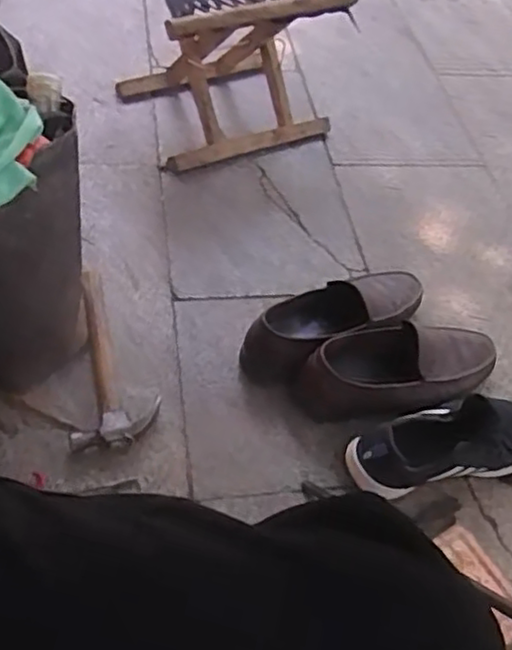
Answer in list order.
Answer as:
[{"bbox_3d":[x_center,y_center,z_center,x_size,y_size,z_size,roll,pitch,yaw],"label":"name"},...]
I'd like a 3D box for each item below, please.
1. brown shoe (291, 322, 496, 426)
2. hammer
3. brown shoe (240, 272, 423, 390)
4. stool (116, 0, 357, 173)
[{"bbox_3d":[0.183,0.058,0.842,0.272,0.083,0.113,-5,52,-12],"label":"brown shoe"},{"bbox_3d":[-0.174,0.043,0.846,0.097,0.035,0.262,0,53,-9],"label":"hammer"},{"bbox_3d":[0.107,-0.005,0.891,0.281,0.079,0.104,-26,61,-26],"label":"brown shoe"},{"bbox_3d":[-0.044,-0.469,1.151,0.324,0.257,0.274,-20,56,-22],"label":"stool"}]

